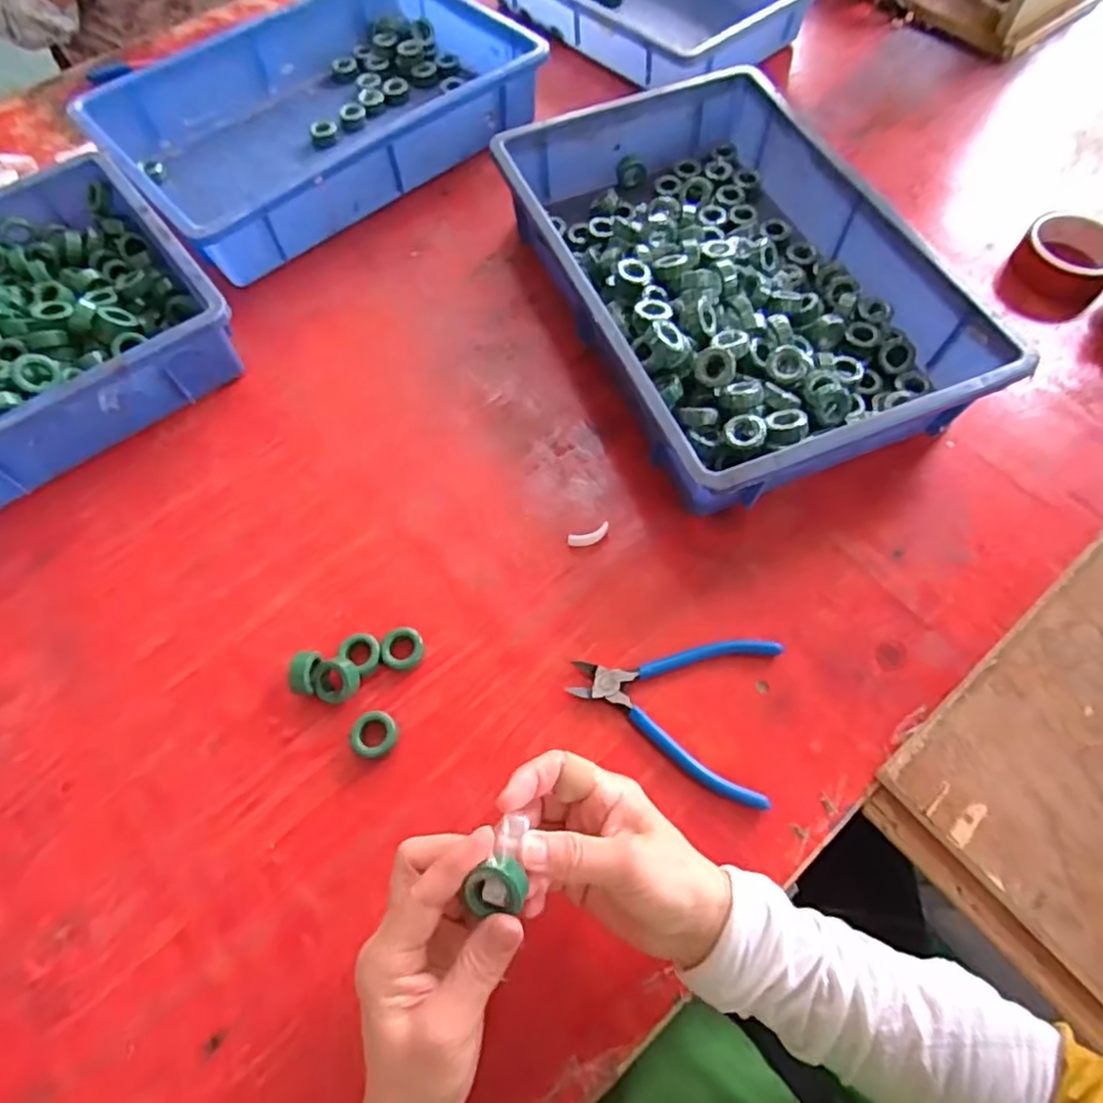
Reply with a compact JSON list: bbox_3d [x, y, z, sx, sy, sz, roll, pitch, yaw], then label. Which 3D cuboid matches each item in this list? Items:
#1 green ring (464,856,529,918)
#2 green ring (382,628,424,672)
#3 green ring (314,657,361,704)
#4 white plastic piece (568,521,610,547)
[{"bbox_3d":[-0.027,0.162,0.311,0.031,0.010,0.023,-16,84,12],"label":"green ring"},{"bbox_3d":[-0.109,0.072,0.469,0.029,0.013,0.030,-1,64,1],"label":"green ring"},{"bbox_3d":[-0.152,0.092,0.452,0.031,0.013,0.031,-1,86,9],"label":"green ring"},{"bbox_3d":[0.031,-0.012,0.508,0.035,0.008,0.013,-18,65,-7],"label":"white plastic piece"}]

